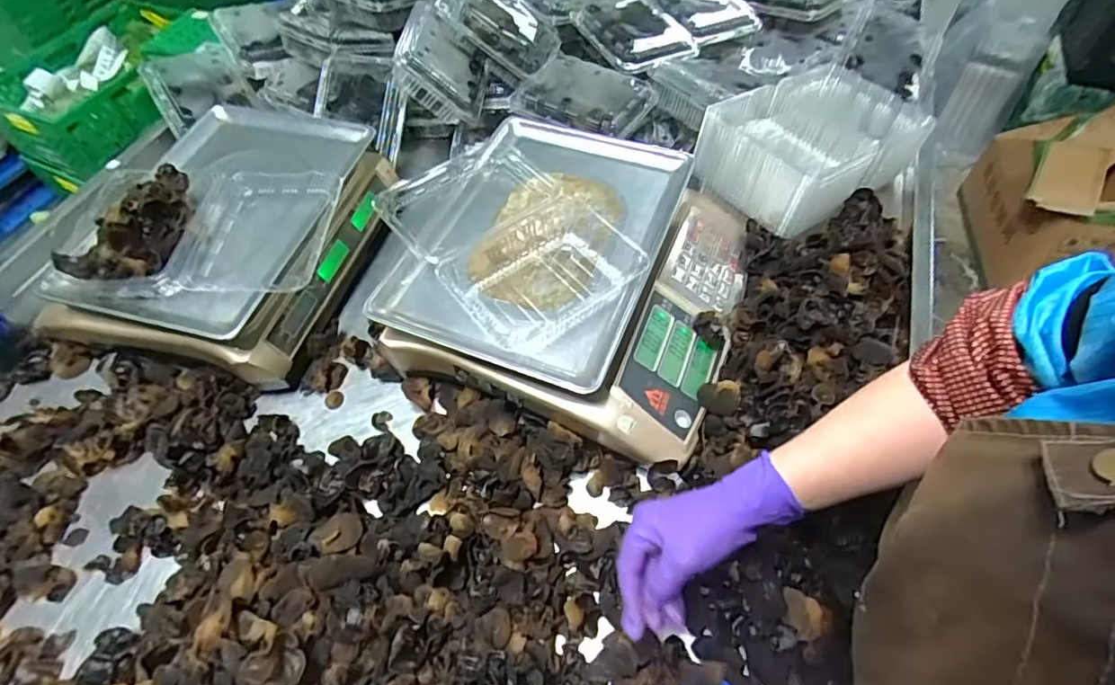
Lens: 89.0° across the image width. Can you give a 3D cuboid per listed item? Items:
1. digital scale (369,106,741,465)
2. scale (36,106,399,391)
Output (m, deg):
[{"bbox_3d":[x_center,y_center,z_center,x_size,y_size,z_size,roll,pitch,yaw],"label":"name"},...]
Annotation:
[{"bbox_3d":[0.028,-0.087,0.635,0.337,0.097,0.349,19,59,14],"label":"digital scale"},{"bbox_3d":[-0.398,-0.141,0.699,0.318,0.110,0.343,9,57,8],"label":"scale"}]

